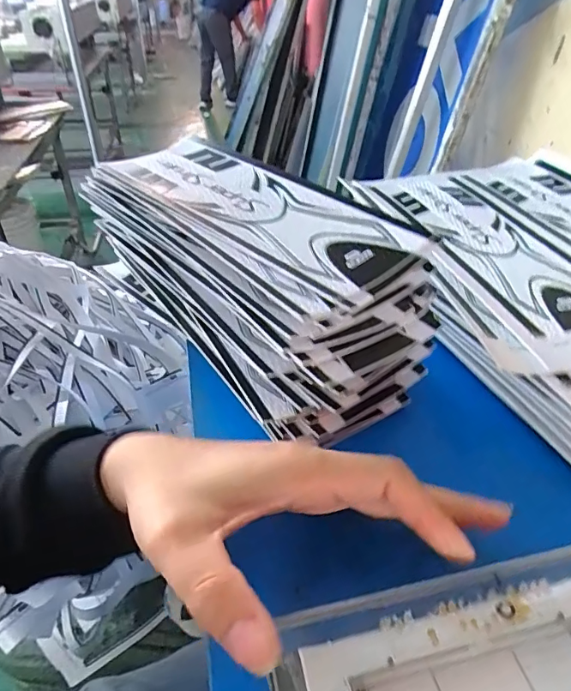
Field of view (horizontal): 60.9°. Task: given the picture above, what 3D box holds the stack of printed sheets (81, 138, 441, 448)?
[{"bbox_3d":[-0.036,-0.067,0.365,0.132,0.085,0.300,-26,47,-31],"label":"stack of printed sheets"}]

